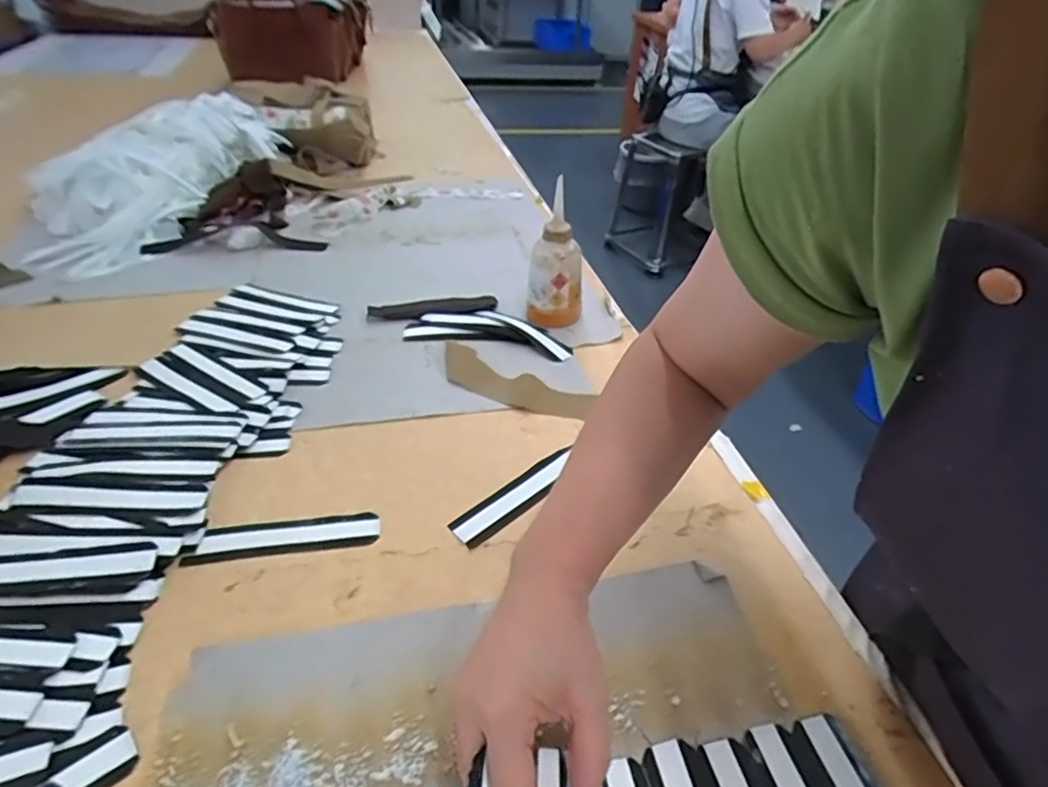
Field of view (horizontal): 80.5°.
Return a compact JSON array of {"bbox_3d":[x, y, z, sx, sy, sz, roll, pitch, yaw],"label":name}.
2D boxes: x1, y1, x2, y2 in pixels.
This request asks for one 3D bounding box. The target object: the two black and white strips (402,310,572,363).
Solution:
[{"bbox_3d":[-0.041,-0.074,0.713,0.187,0.007,0.077,7,38,4],"label":"two black and white strips"}]

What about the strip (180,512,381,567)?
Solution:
[{"bbox_3d":[-0.180,0.109,0.469,0.136,0.004,0.026,-6,39,-13],"label":"strip"}]

